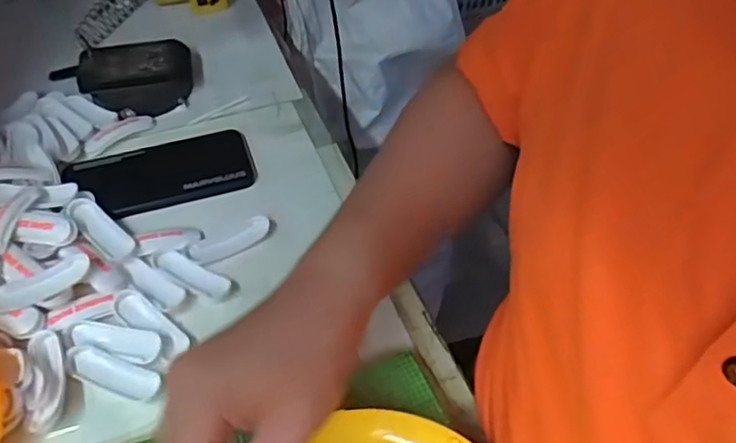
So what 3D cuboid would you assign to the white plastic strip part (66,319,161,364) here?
[{"bbox_3d":[-0.178,0.084,0.432,0.069,0.004,0.022,10,49,7],"label":"white plastic strip part"}]

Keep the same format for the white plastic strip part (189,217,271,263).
[{"bbox_3d":[-0.109,0.015,0.490,0.067,0.007,0.023,-27,54,-23],"label":"white plastic strip part"}]

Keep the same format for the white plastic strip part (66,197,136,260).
[{"bbox_3d":[-0.212,0.005,0.485,0.069,0.006,0.022,39,72,16],"label":"white plastic strip part"}]

